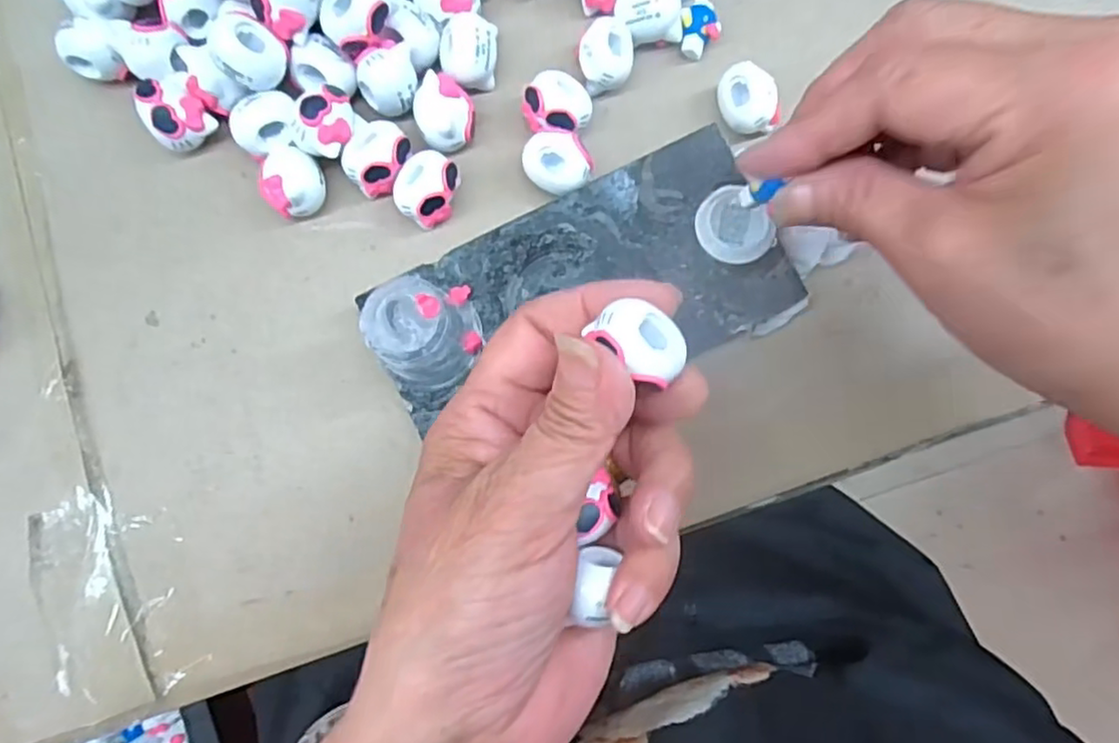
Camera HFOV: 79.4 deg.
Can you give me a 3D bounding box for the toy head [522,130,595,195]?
[{"bbox_3d":[-0.001,-0.078,0.259,0.026,0.022,0.021,19,83,1],"label":"toy head"}]

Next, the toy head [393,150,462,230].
[{"bbox_3d":[-0.050,-0.069,0.257,0.022,0.021,0.026,1,83,-1],"label":"toy head"}]

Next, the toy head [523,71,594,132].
[{"bbox_3d":[-0.001,-0.101,0.263,0.026,0.021,0.024,9,83,0],"label":"toy head"}]

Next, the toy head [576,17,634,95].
[{"bbox_3d":[0.018,-0.124,0.268,0.021,0.019,0.026,18,83,1],"label":"toy head"}]

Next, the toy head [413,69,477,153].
[{"bbox_3d":[-0.044,-0.099,0.261,0.023,0.020,0.026,-15,83,-3],"label":"toy head"}]

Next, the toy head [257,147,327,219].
[{"bbox_3d":[-0.099,-0.070,0.253,0.024,0.020,0.023,0,83,-1],"label":"toy head"}]

